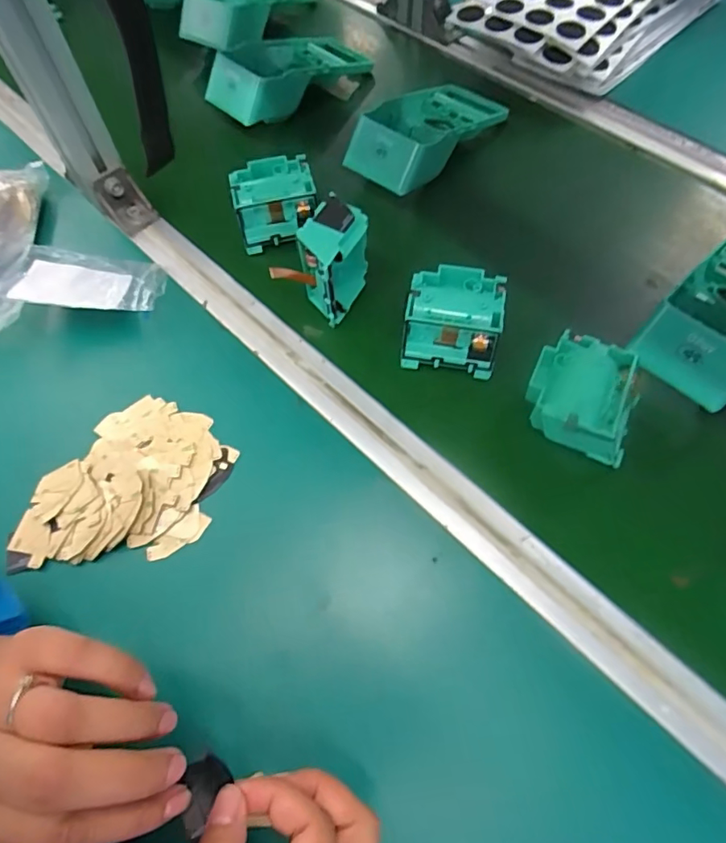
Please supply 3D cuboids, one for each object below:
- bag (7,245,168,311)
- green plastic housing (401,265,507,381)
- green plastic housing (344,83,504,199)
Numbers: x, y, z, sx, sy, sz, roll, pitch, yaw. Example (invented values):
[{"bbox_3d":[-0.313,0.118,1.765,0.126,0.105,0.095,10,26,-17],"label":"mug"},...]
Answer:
[{"bbox_3d":[-0.228,-0.117,0.439,0.110,0.014,0.070,3,48,-9],"label":"bag"},{"bbox_3d":[0.073,-0.084,0.417,0.073,0.033,0.080,9,68,6],"label":"green plastic housing"},{"bbox_3d":[0.068,-0.300,0.520,0.090,0.060,0.181,37,74,16],"label":"green plastic housing"}]

